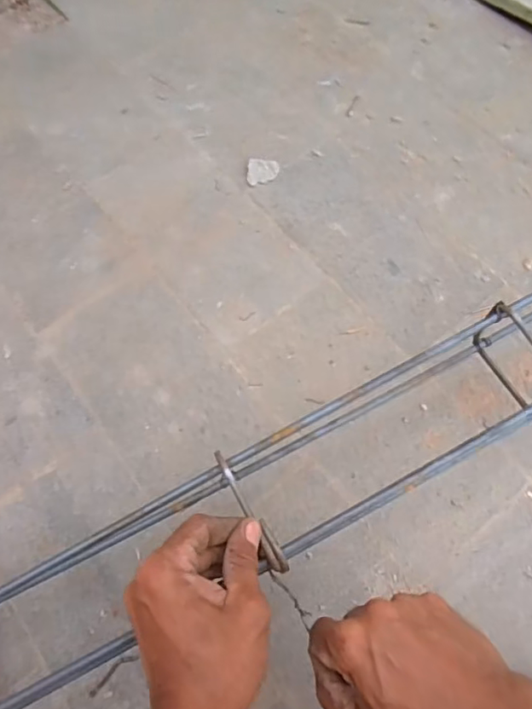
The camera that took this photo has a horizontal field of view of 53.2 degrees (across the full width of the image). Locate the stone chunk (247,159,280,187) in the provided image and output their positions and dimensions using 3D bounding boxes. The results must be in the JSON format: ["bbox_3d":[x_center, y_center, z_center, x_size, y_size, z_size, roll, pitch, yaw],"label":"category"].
[{"bbox_3d":[-0.004,-0.234,0.679,0.039,0.013,0.034,1,66,2],"label":"stone chunk"}]

